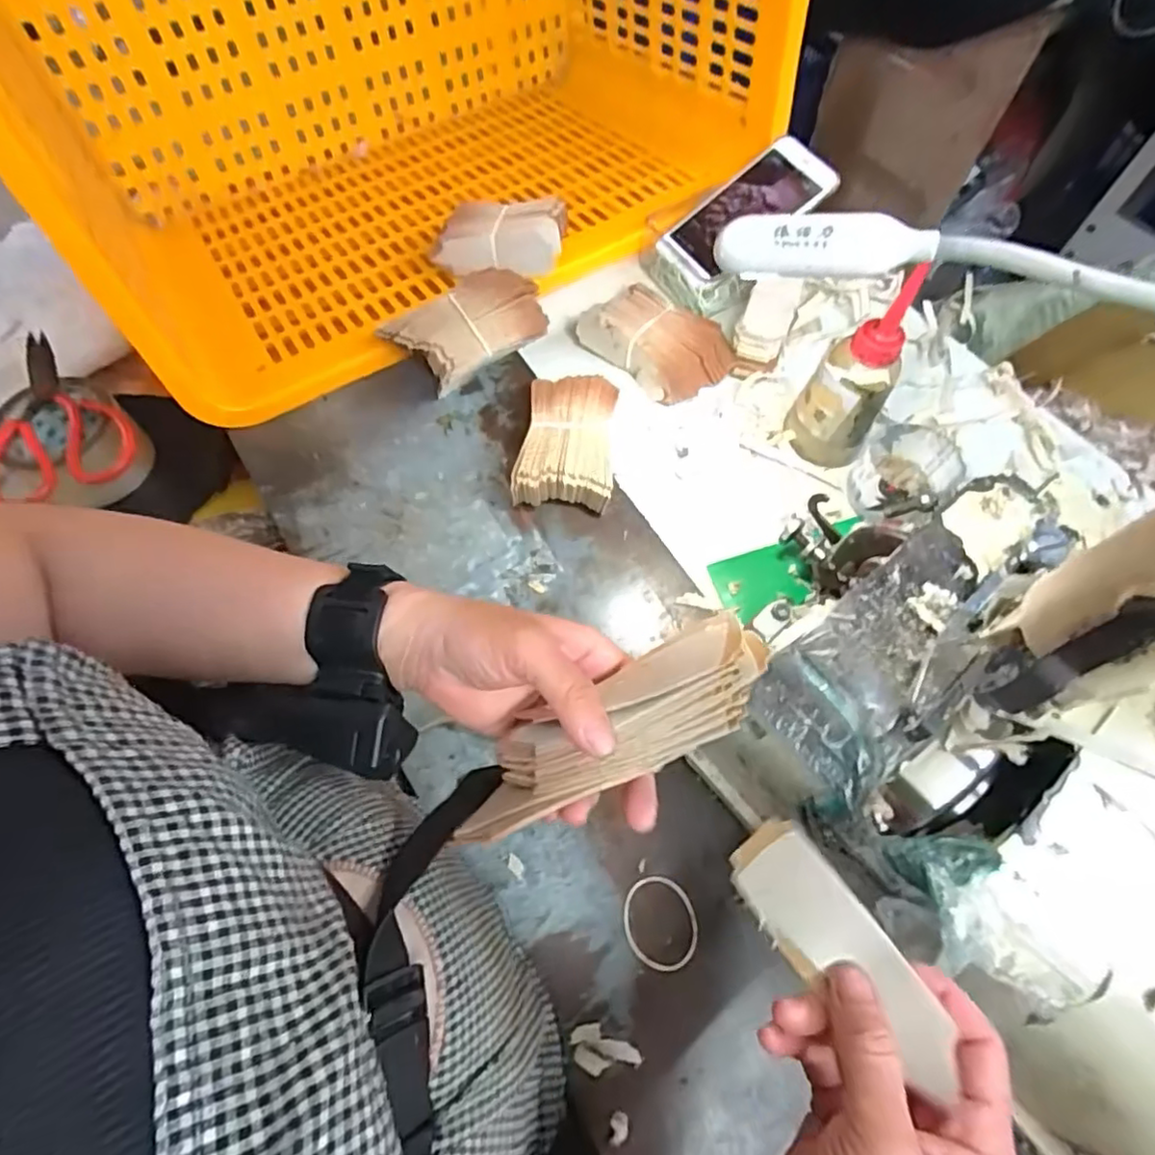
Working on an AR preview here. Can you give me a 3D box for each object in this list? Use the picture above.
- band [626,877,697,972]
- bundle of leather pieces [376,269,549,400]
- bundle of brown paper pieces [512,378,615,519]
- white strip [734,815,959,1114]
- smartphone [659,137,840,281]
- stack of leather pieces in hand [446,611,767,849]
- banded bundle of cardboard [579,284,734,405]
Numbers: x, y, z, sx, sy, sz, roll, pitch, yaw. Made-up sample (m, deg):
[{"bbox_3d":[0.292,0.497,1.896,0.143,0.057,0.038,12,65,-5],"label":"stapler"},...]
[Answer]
[{"bbox_3d":[0.052,0.218,0.400,0.045,0.004,0.052,-9,66,-5],"label":"band"},{"bbox_3d":[-0.091,-0.209,0.545,0.133,0.066,0.064,-30,69,-13],"label":"bundle of leather pieces"},{"bbox_3d":[-0.009,-0.112,0.521,0.078,0.044,0.117,4,65,1],"label":"bundle of brown paper pieces"},{"bbox_3d":[0.107,0.149,0.261,0.039,0.005,0.101,-50,51,6],"label":"white strip"},{"bbox_3d":[0.162,-0.344,0.598,0.166,0.014,0.070,-39,90,-1],"label":"smartphone"},{"bbox_3d":[0.013,0.068,0.271,0.148,0.027,0.044,-32,69,3],"label":"stack of leather pieces in hand"},{"bbox_3d":[0.070,-0.208,0.564,0.124,0.043,0.075,39,71,16],"label":"banded bundle of cardboard"}]

